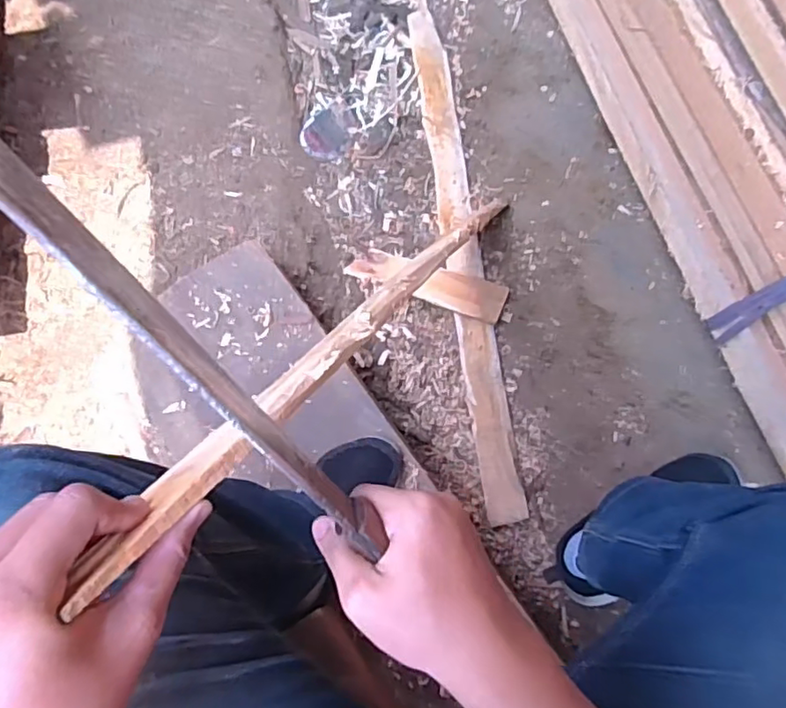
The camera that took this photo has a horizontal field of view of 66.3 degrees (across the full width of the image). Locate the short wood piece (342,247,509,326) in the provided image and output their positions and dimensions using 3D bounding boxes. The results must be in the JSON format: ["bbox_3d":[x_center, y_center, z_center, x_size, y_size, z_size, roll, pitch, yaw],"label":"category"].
[{"bbox_3d":[0.054,-0.116,0.961,0.252,0.017,0.067,20,68,9],"label":"short wood piece"}]

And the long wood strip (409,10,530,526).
[{"bbox_3d":[0.113,-0.166,0.968,0.058,0.028,0.850,-9,82,6],"label":"long wood strip"}]

